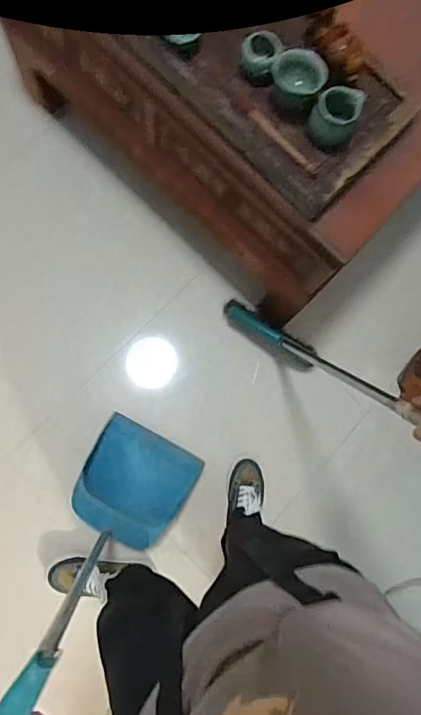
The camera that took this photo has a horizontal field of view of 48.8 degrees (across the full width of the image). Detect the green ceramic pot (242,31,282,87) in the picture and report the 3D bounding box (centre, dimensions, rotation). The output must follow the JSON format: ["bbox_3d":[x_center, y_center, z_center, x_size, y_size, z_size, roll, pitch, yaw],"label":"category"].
[{"bbox_3d":[0.080,-0.485,0.760,0.060,0.057,0.065,1,81,-6],"label":"green ceramic pot"}]

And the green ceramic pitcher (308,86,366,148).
[{"bbox_3d":[0.197,-0.385,0.745,0.066,0.061,0.066,22,80,-2],"label":"green ceramic pitcher"}]

